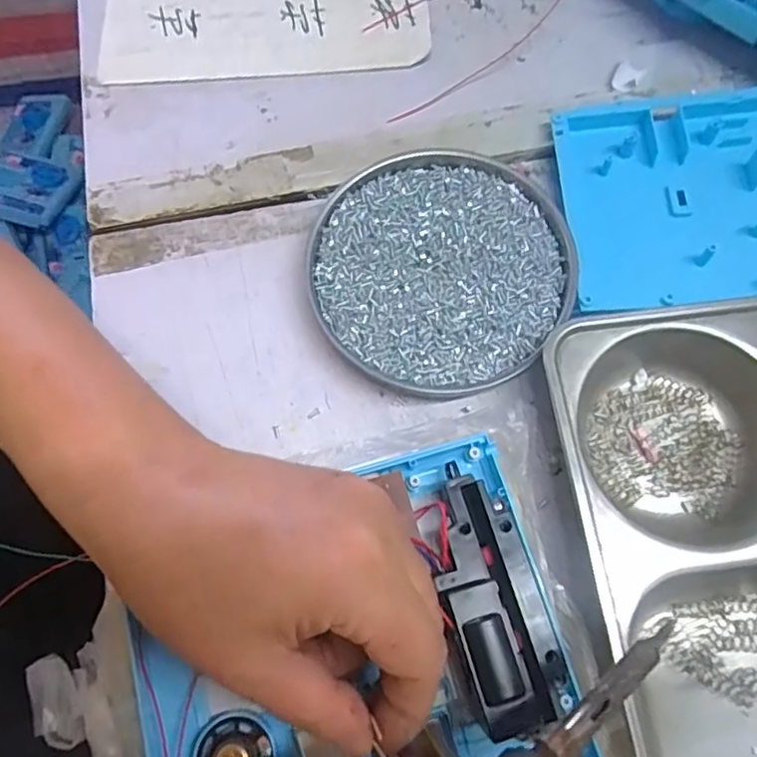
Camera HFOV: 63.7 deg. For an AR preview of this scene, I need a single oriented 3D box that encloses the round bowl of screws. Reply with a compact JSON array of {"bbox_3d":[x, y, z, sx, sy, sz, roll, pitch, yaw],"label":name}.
[{"bbox_3d":[0.034,-0.058,0.323,0.130,0.018,0.134,-1,71,2],"label":"round bowl of screws"}]

